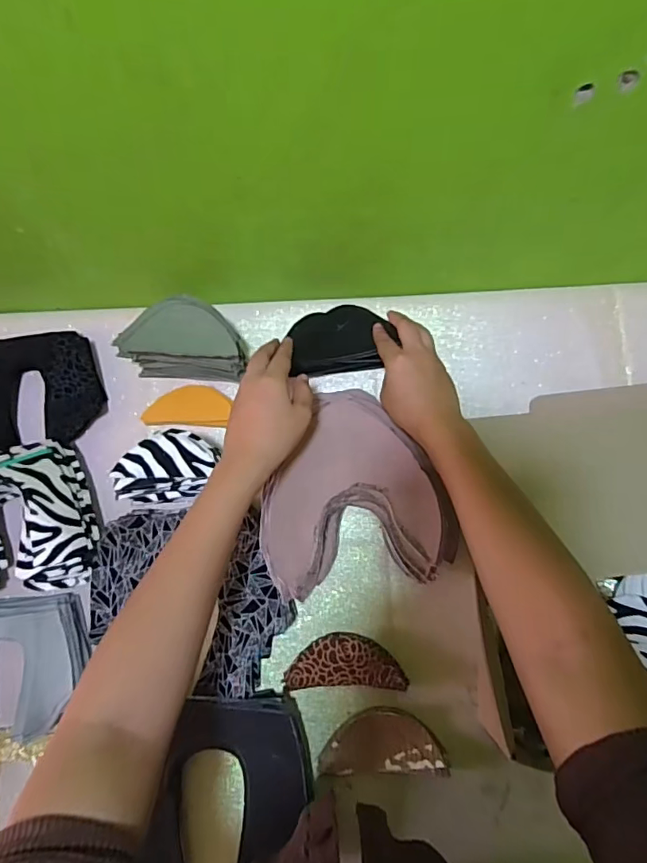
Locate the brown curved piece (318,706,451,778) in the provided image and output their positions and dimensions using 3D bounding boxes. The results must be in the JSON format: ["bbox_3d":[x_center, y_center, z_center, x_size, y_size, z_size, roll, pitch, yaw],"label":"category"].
[{"bbox_3d":[0.056,0.298,0.496,0.117,0.013,0.057,-1,76,2],"label":"brown curved piece"}]

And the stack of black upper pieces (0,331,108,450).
[{"bbox_3d":[-0.336,-0.043,0.578,0.165,0.047,0.121,-5,76,1],"label":"stack of black upper pieces"}]

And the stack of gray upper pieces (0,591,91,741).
[{"bbox_3d":[-0.312,0.234,0.514,0.149,0.034,0.125,-6,76,0],"label":"stack of gray upper pieces"}]

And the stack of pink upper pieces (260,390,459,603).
[{"bbox_3d":[0.029,0.055,0.534,0.183,0.040,0.198,-8,76,0],"label":"stack of pink upper pieces"}]

